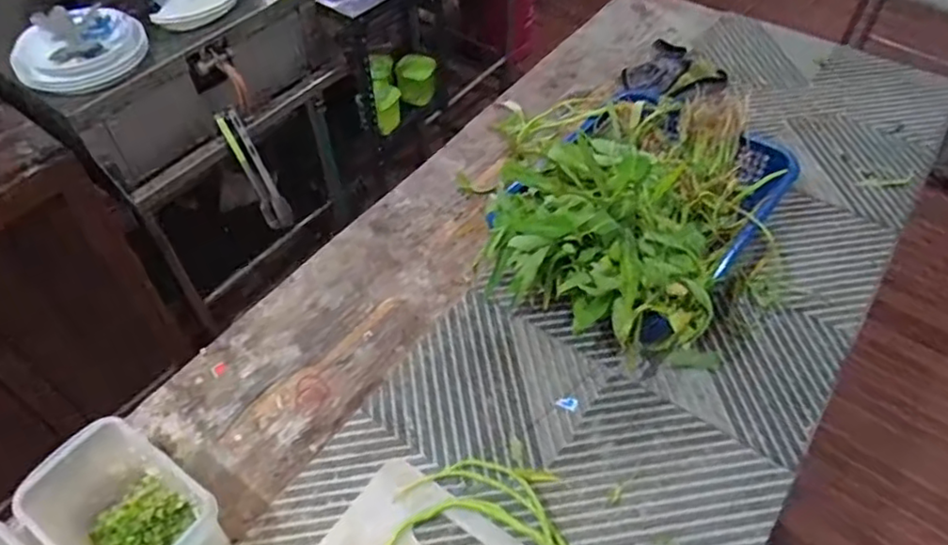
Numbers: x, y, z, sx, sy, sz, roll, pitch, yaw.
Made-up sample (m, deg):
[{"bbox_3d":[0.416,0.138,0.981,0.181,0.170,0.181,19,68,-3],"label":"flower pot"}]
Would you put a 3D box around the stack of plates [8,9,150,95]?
[{"bbox_3d":[-0.730,-0.412,1.212,0.167,0.049,0.203,24,56,20],"label":"stack of plates"}]

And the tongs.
[{"bbox_3d":[-0.469,-0.217,1.419,0.052,0.274,0.033,-36,34,-24],"label":"tongs"}]

